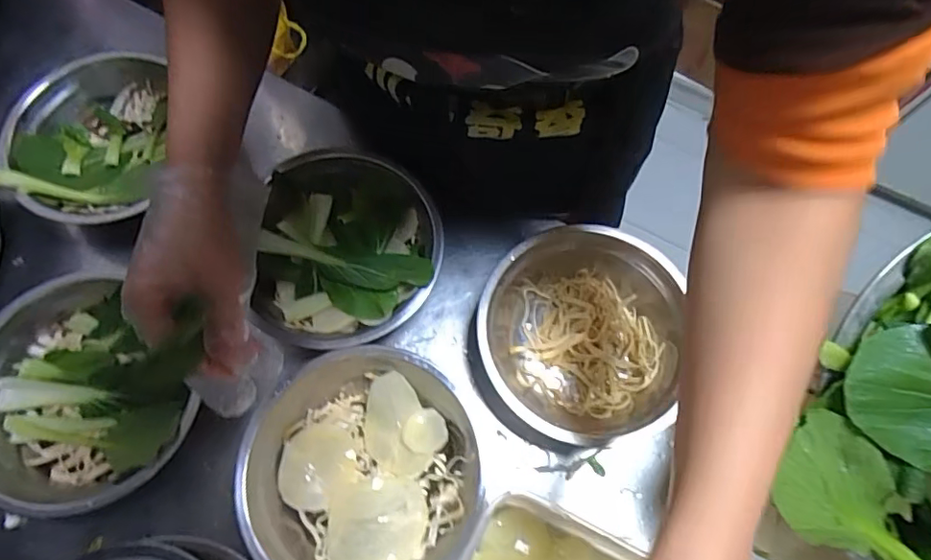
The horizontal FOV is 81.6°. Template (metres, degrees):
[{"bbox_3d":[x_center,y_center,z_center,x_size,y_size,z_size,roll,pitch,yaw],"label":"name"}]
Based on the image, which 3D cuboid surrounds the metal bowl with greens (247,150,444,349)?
[{"bbox_3d":[-0.109,-0.025,0.513,0.166,0.066,0.184,7,69,1],"label":"metal bowl with greens"}]

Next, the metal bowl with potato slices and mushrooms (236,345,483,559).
[{"bbox_3d":[-0.084,0.159,0.450,0.180,0.059,0.192,1,69,-2],"label":"metal bowl with potato slices and mushrooms"}]

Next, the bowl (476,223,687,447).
[{"bbox_3d":[0.106,0.042,0.507,0.181,0.055,0.203,18,69,5],"label":"bowl"}]

